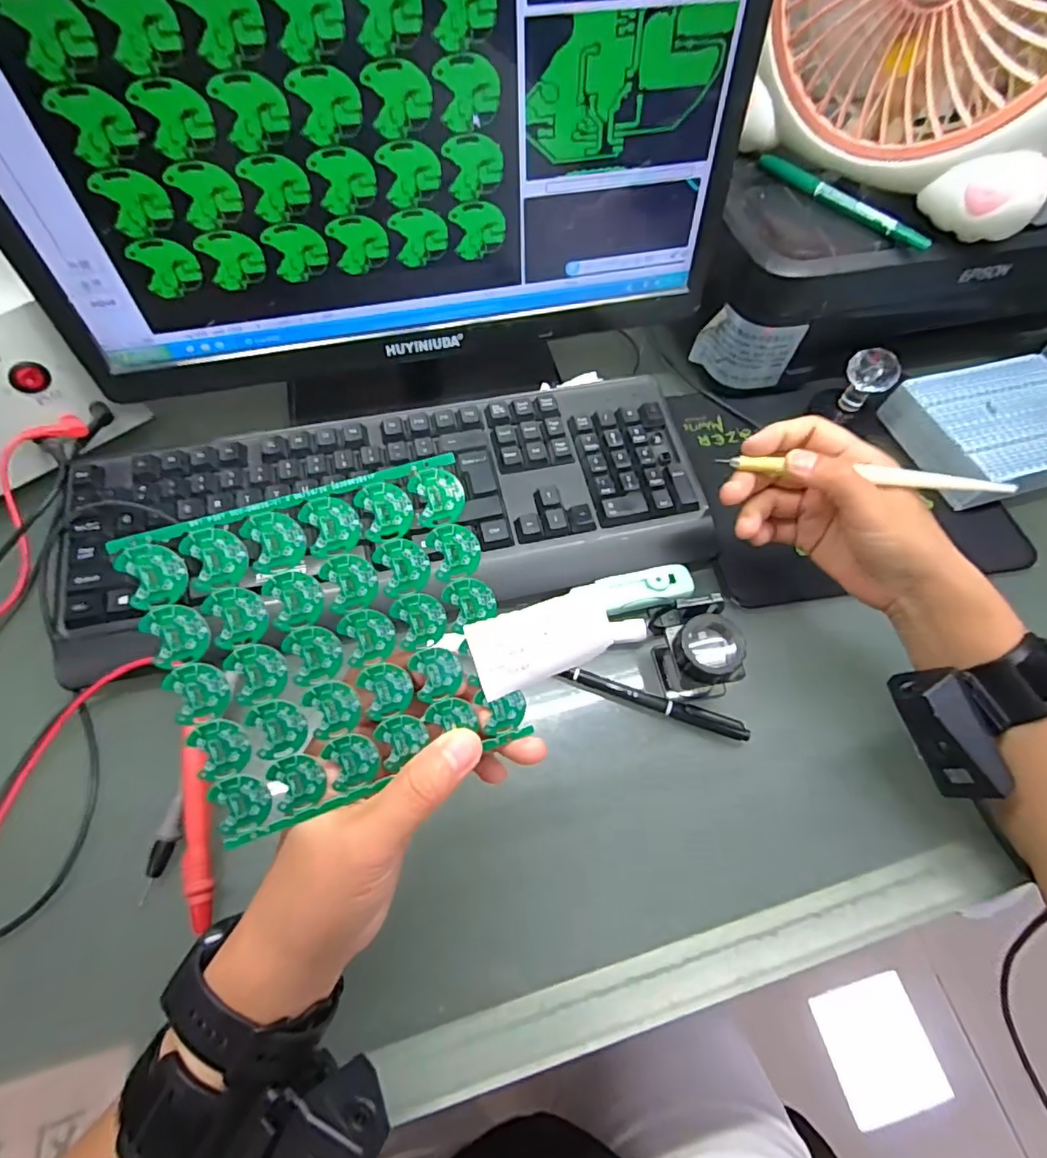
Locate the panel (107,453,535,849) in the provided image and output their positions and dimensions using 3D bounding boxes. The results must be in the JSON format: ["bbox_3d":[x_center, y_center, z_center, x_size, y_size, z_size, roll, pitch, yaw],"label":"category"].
[{"bbox_3d":[-0.068,0.025,0.211,0.117,0.004,0.114,-17,99,-13],"label":"panel"}]

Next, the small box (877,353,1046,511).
[{"bbox_3d":[0.395,-0.125,0.457,0.150,0.034,0.119,-18,64,-12],"label":"small box"}]

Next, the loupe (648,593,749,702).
[{"bbox_3d":[0.108,0.040,0.345,0.047,0.044,0.058,-13,63,-9],"label":"loupe"}]

